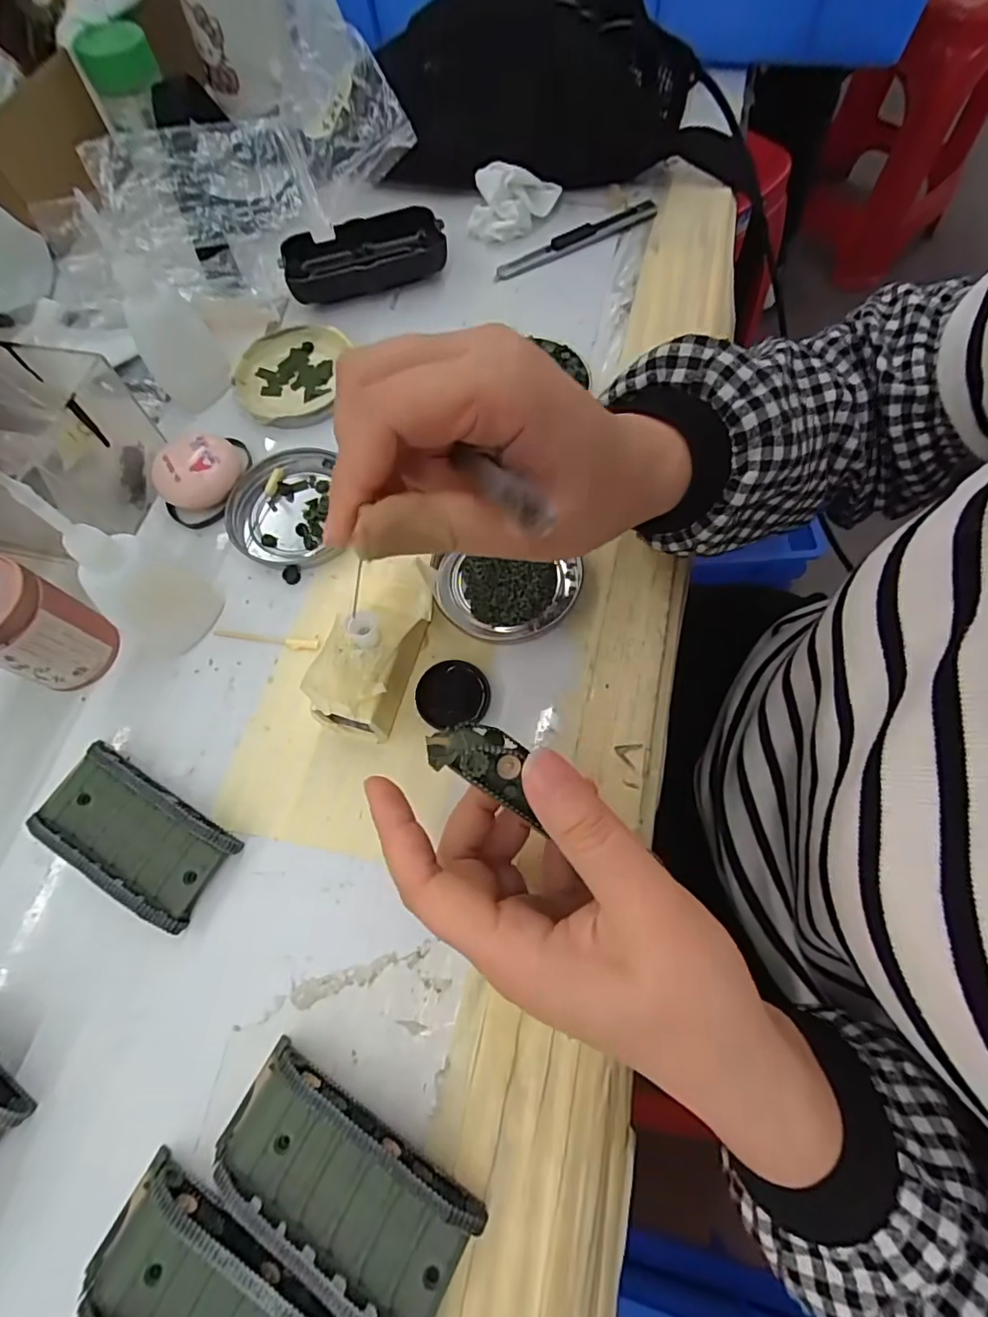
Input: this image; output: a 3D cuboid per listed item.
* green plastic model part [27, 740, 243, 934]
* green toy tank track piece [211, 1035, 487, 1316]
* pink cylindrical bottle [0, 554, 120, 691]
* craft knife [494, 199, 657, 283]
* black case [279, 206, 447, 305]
[{"bbox_3d":[-0.164,0.080,0.254,0.089,0.019,0.046,28,72,14],"label":"green plastic model part"},{"bbox_3d":[-0.056,0.190,0.201,0.095,0.023,0.045,29,72,14],"label":"green toy tank track piece"},{"bbox_3d":[-0.223,-0.015,0.269,0.037,0.068,0.043,31,73,14],"label":"pink cylindrical bottle"},{"bbox_3d":[0.059,-0.303,0.400,0.131,0.008,0.014,-25,69,-7],"label":"craft knife"},{"bbox_3d":[-0.090,-0.280,0.389,0.108,0.026,0.048,-16,68,-3],"label":"black case"}]

